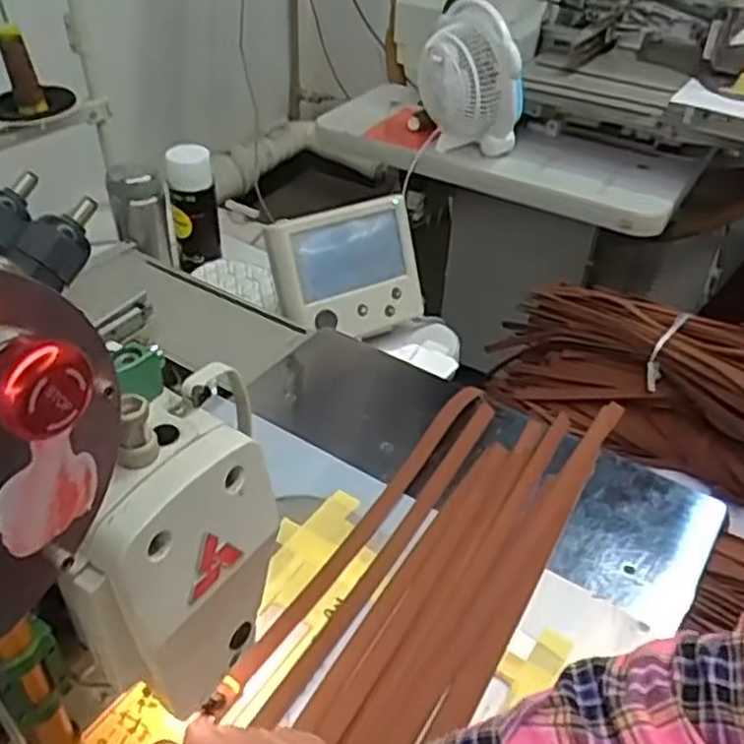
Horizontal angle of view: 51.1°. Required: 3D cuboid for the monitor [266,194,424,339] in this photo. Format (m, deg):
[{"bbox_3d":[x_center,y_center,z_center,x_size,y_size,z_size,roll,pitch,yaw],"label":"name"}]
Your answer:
[{"bbox_3d":[-0.029,-0.132,1.023,0.194,0.166,0.040,-20,19,-23],"label":"monitor"}]

